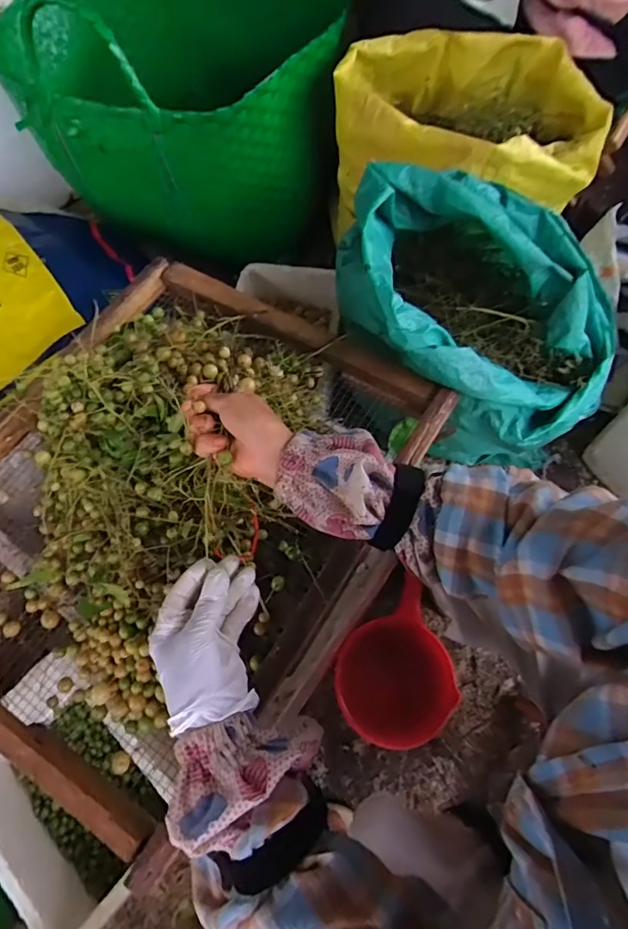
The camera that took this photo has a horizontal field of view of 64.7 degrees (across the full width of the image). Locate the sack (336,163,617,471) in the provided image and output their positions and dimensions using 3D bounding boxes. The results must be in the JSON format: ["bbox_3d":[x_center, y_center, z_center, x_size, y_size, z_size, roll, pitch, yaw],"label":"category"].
[{"bbox_3d":[0.211,-0.167,0.716,0.291,0.383,0.356,-39,69,-13],"label":"sack"}]

